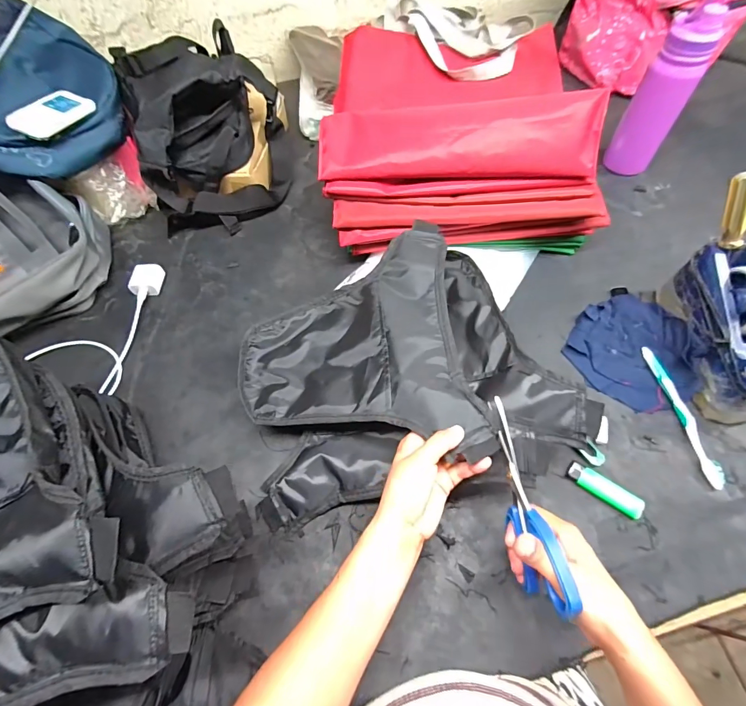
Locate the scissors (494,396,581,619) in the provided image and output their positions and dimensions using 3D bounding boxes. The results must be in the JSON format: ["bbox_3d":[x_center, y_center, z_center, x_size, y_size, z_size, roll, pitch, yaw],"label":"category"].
[{"bbox_3d":[0.139,0.137,0.349,0.026,0.081,0.173,-8,58,-1],"label":"scissors"}]

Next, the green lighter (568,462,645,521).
[{"bbox_3d":[0.266,0.158,0.432,0.080,0.016,0.022,33,67,20],"label":"green lighter"}]

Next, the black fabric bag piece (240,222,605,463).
[{"bbox_3d":[0.045,-0.027,0.477,0.405,0.076,0.280,9,61,9],"label":"black fabric bag piece"}]

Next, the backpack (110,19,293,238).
[{"bbox_3d":[-0.298,-0.415,0.694,0.247,0.199,0.340,-15,60,-5],"label":"backpack"}]

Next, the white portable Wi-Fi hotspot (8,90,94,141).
[{"bbox_3d":[-0.490,-0.365,0.574,0.055,0.012,0.117,33,59,-13],"label":"white portable Wi-Fi hotspot"}]

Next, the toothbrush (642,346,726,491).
[{"bbox_3d":[0.383,0.073,0.468,0.015,0.022,0.179,-9,60,-1],"label":"toothbrush"}]

